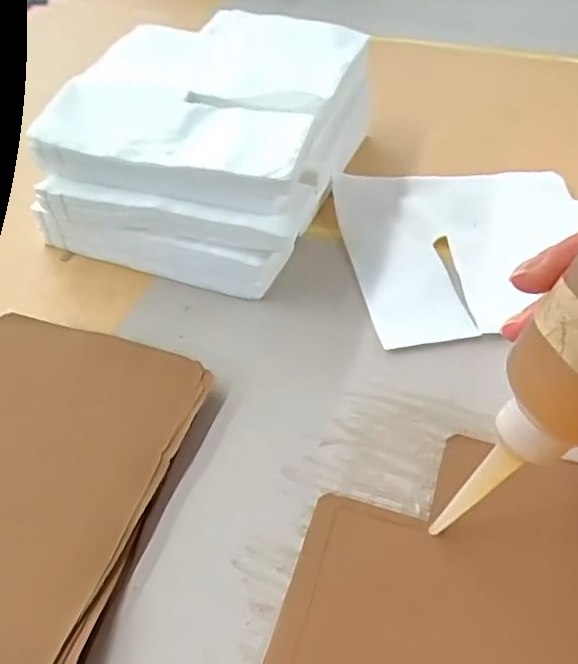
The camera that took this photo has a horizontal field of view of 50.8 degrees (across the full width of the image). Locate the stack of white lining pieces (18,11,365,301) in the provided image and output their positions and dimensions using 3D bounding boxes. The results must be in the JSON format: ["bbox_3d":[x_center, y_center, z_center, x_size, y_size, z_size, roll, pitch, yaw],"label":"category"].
[{"bbox_3d":[-0.045,-0.151,0.469,0.164,0.096,0.248,12,47,12],"label":"stack of white lining pieces"}]

